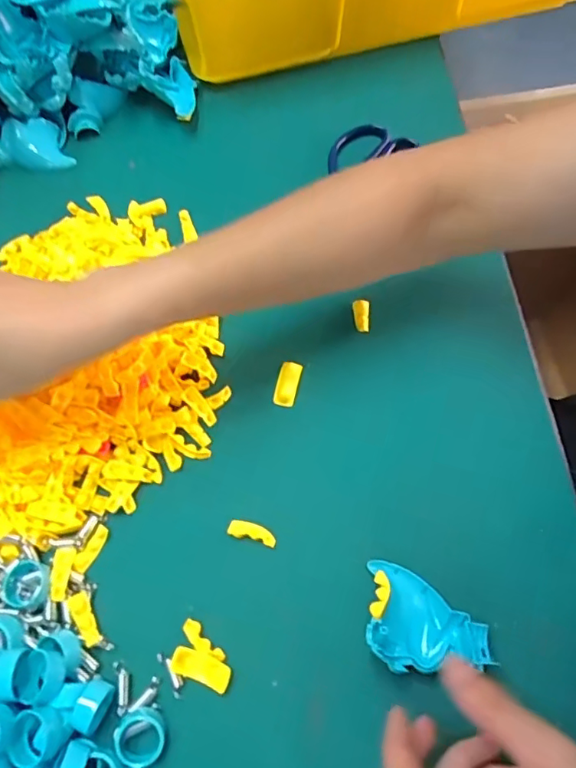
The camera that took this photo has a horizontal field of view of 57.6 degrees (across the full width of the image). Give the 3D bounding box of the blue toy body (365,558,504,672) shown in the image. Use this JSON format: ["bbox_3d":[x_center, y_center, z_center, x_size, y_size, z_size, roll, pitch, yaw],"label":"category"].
[{"bbox_3d":[0.077,0.131,0.293,0.065,0.022,0.053,8,66,3],"label":"blue toy body"}]

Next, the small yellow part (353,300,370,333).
[{"bbox_3d":[0.055,-0.050,0.386,0.012,0.004,0.027,-3,66,-2],"label":"small yellow part"}]

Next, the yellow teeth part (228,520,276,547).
[{"bbox_3d":[-0.022,0.092,0.326,0.030,0.008,0.010,14,66,6],"label":"yellow teeth part"}]

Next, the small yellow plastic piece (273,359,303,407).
[{"bbox_3d":[0.000,-0.001,0.367,0.015,0.006,0.033,13,66,5],"label":"small yellow plastic piece"}]

